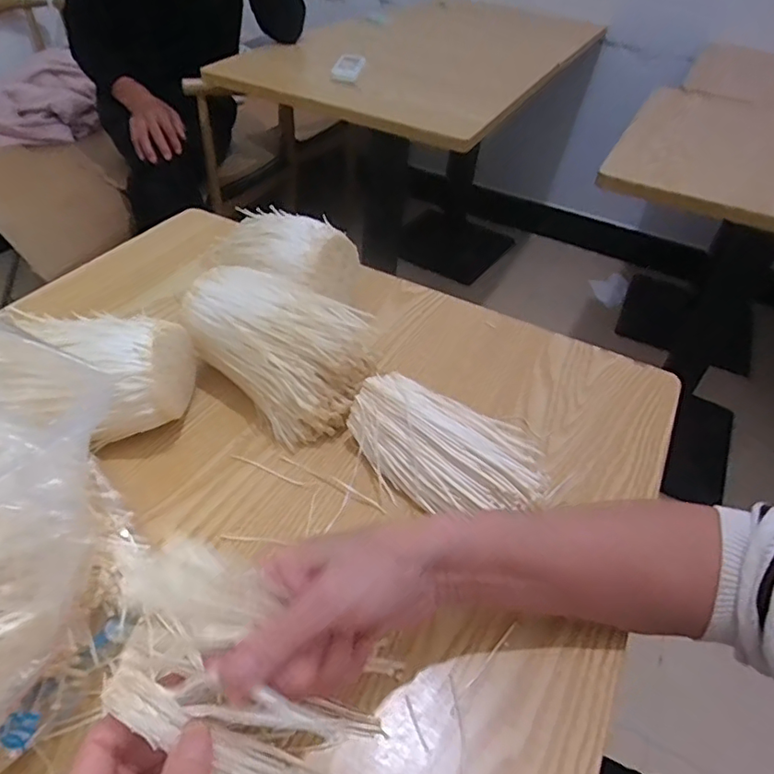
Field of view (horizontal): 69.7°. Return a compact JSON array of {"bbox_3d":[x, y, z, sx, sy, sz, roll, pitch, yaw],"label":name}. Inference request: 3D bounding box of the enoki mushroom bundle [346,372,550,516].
[{"bbox_3d":[0.043,0.044,0.412,0.145,0.051,0.082,23,45,17],"label":"enoki mushroom bundle"}]

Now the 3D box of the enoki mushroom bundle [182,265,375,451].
[{"bbox_3d":[-0.084,-0.034,0.458,0.149,0.086,0.096,33,49,26],"label":"enoki mushroom bundle"}]

